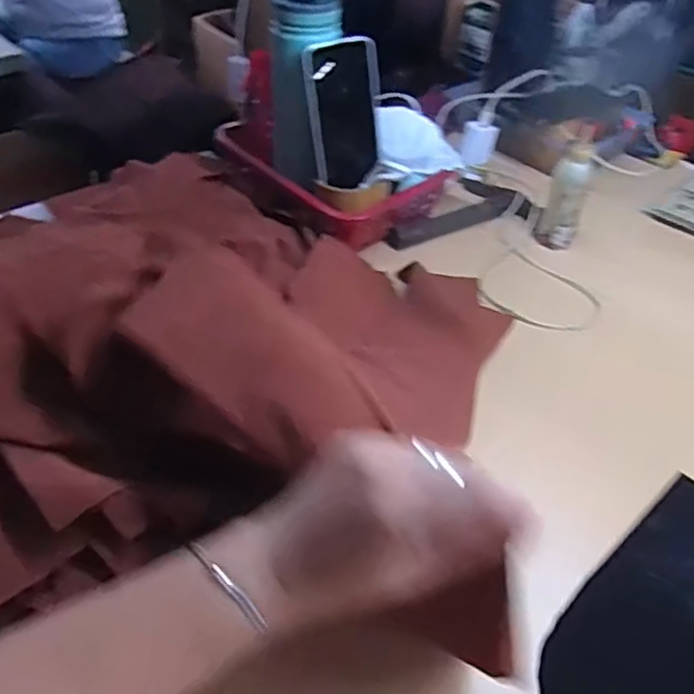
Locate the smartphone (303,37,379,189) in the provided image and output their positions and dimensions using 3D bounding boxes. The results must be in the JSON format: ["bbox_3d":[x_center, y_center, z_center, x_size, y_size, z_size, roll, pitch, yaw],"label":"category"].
[{"bbox_3d":[0.000,-0.255,0.725,0.085,0.149,0.011,-17,31,-21],"label":"smartphone"}]

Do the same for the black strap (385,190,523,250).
[{"bbox_3d":[0.133,-0.156,0.802,0.190,0.015,0.037,-19,47,-20],"label":"black strap"}]

